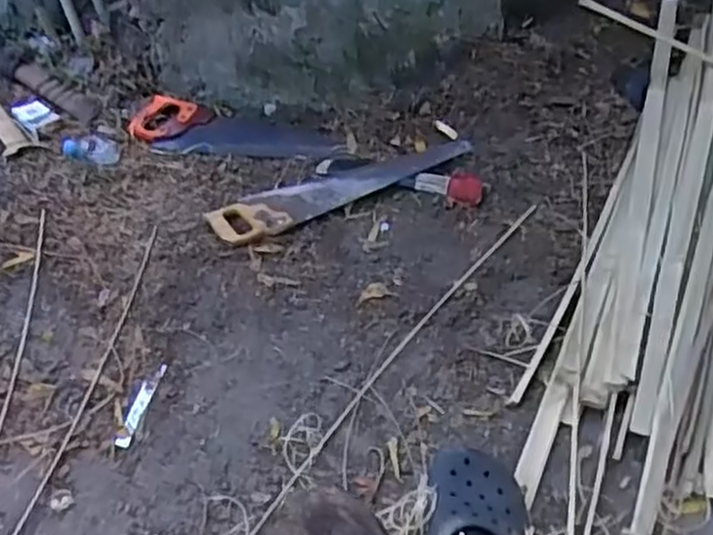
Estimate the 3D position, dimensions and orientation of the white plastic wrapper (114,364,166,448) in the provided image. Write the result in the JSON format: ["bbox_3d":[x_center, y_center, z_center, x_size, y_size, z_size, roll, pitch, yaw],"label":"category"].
[{"bbox_3d":[-0.326,0.208,1.154,0.026,0.005,0.147,7,47,11],"label":"white plastic wrapper"}]

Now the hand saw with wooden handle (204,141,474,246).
[{"bbox_3d":[-0.028,-0.159,1.462,0.508,0.031,0.111,-20,47,-15],"label":"hand saw with wooden handle"}]

